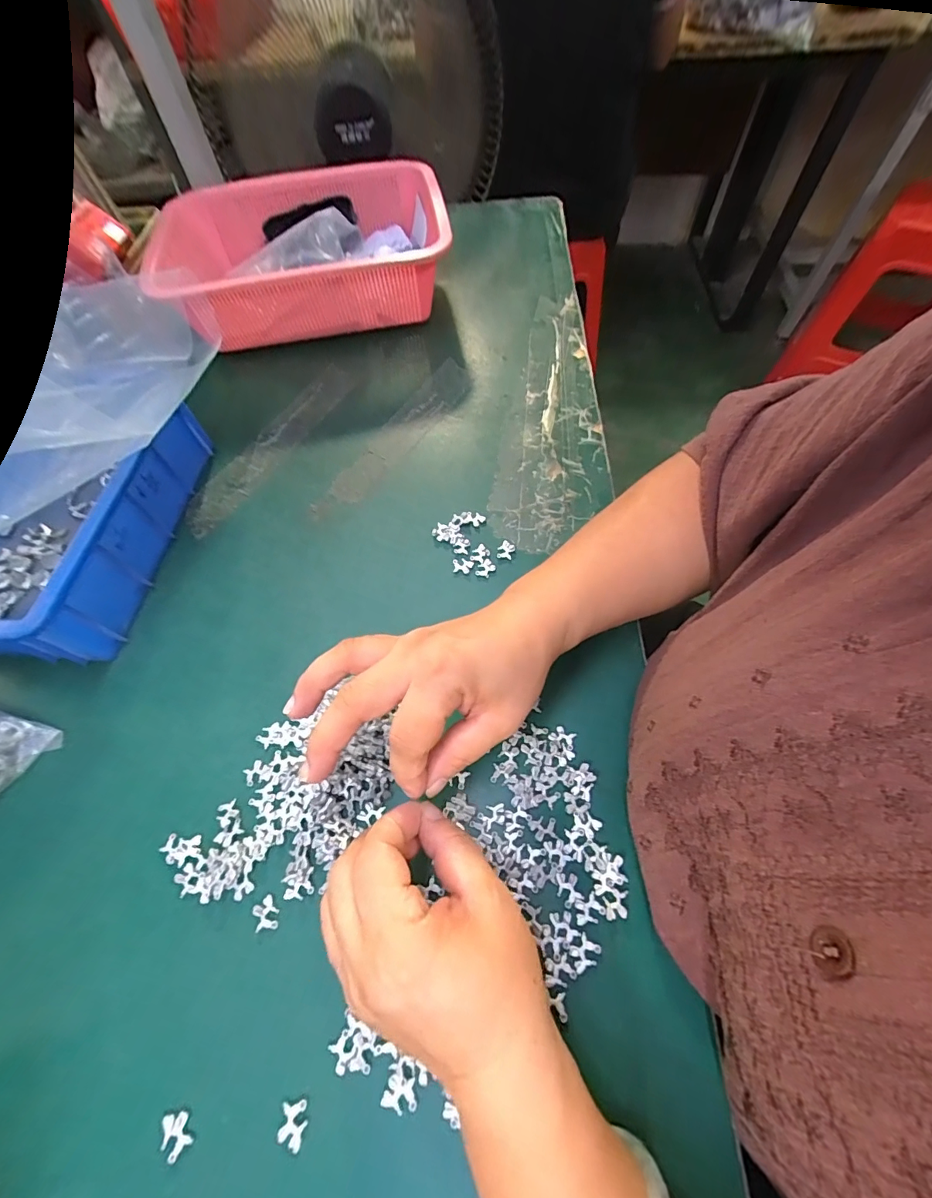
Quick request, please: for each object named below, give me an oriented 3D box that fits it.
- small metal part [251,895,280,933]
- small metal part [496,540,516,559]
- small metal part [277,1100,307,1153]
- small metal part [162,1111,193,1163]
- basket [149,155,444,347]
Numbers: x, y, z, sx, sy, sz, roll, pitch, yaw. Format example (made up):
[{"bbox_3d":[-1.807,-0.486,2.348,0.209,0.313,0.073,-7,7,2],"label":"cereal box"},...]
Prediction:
[{"bbox_3d":[-0.110,0.173,0.244,0.013,0.004,0.016,-26,63,-10],"label":"small metal part"},{"bbox_3d":[0.031,-0.038,0.347,0.012,0.004,0.015,16,64,12],"label":"small metal part"},{"bbox_3d":[-0.080,0.242,0.205,0.012,0.004,0.015,-1,62,4],"label":"small metal part"},{"bbox_3d":[-0.134,0.247,0.206,0.010,0.004,0.016,-35,65,-14],"label":"small metal part"},{"bbox_3d":[-0.169,-0.369,0.485,0.286,0.094,0.214,-9,62,-1],"label":"basket"}]

